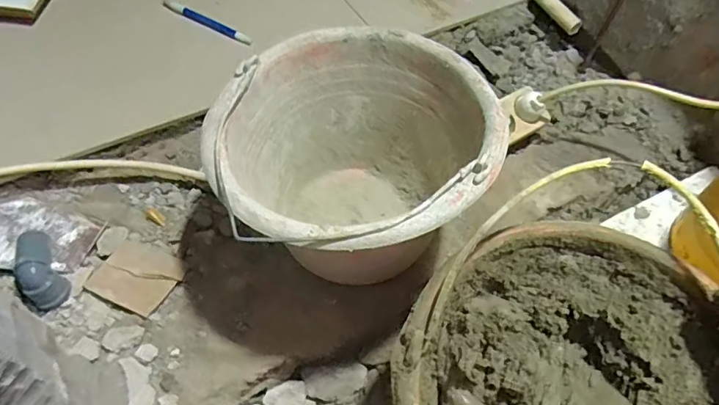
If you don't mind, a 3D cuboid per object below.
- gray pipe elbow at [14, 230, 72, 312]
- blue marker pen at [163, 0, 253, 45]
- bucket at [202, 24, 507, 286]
[{"bbox_3d":[-0.297,0.062,0.476,0.035,0.030,0.075,-19,83,-17],"label":"gray pipe elbow"},{"bbox_3d":[-0.201,-0.239,0.678,0.143,0.010,0.012,27,58,15],"label":"blue marker pen"},{"bbox_3d":[-0.011,-0.025,0.499,0.240,0.184,0.241,2,55,-3],"label":"bucket"}]

